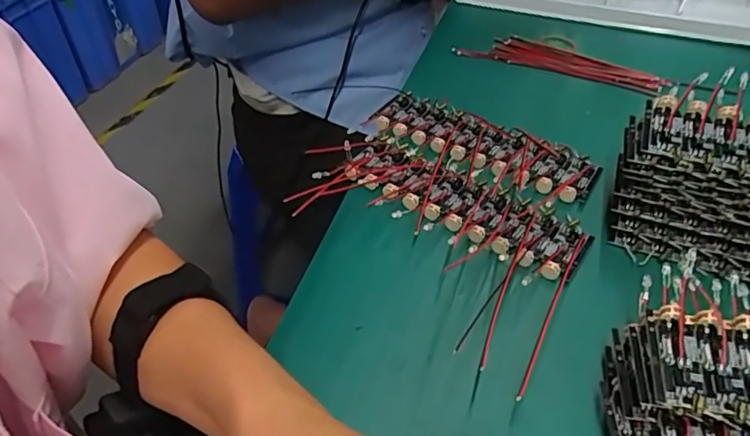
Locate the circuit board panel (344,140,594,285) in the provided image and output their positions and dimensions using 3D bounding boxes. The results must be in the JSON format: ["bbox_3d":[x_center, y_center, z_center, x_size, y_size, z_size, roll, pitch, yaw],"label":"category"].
[{"bbox_3d":[0.053,-0.009,0.341,0.156,0.013,0.046,27,51,25],"label":"circuit board panel"}]

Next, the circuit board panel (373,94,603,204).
[{"bbox_3d":[0.074,-0.052,0.381,0.159,0.009,0.056,26,50,24],"label":"circuit board panel"}]

